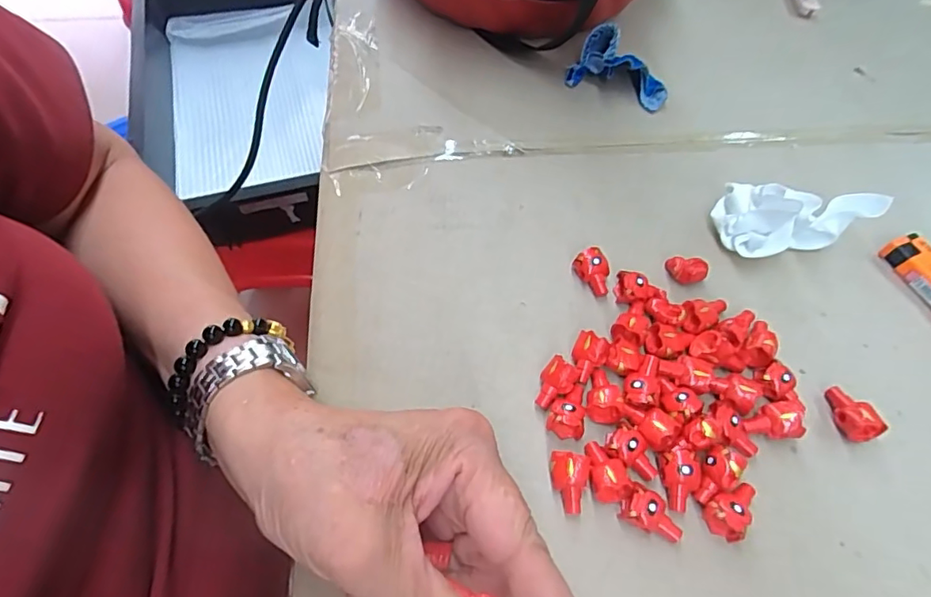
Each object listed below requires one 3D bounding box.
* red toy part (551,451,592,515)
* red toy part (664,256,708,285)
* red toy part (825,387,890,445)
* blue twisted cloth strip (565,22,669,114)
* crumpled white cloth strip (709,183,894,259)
[{"bbox_3d":[0.044,0.080,0.231,0.016,0.015,0.022,8,58,4],"label":"red toy part"},{"bbox_3d":[0.119,-0.015,0.287,0.020,0.014,0.009,11,58,6],"label":"red toy part"},{"bbox_3d":[0.181,0.054,0.250,0.013,0.015,0.027,-22,60,-14],"label":"red toy part"},{"bbox_3d":[0.111,-0.159,0.375,0.069,0.038,0.026,32,62,4],"label":"blue twisted cloth strip"},{"bbox_3d":[0.184,-0.050,0.298,0.081,0.041,0.041,-13,59,-9],"label":"crumpled white cloth strip"}]

